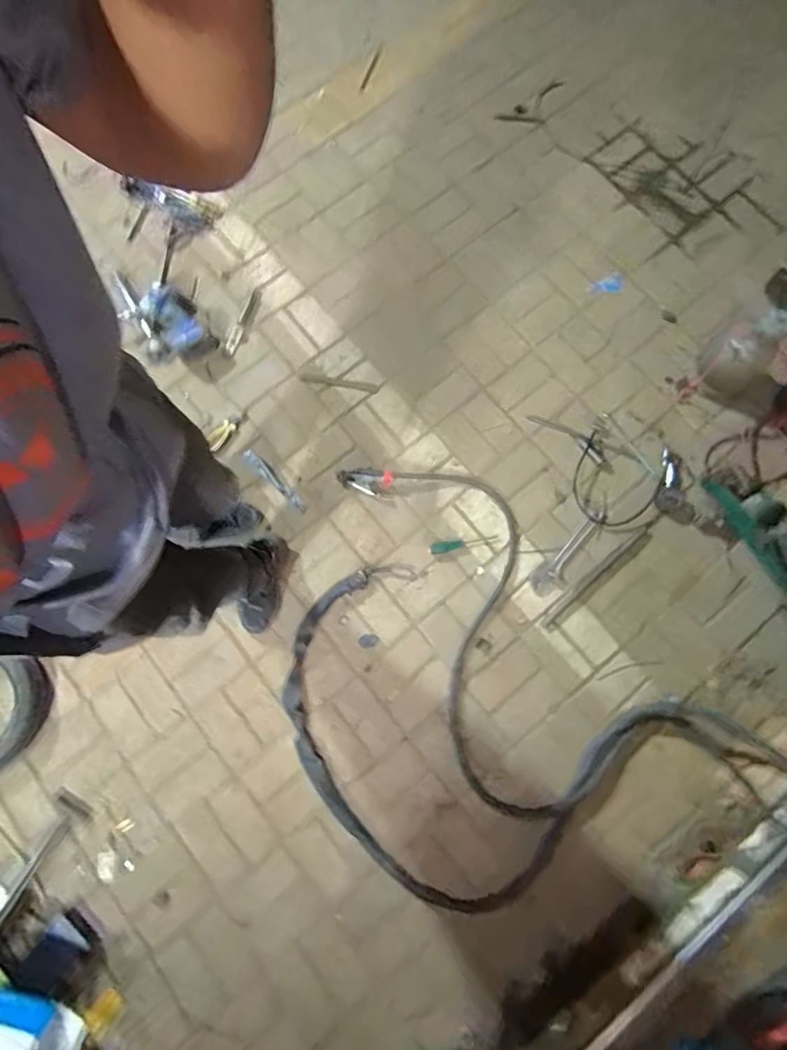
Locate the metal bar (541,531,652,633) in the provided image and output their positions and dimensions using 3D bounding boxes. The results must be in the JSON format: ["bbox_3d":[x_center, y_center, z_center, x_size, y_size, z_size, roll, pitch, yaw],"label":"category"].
[{"bbox_3d":[0.544,0.151,1.259,0.381,0.009,0.032,-40,80,-6],"label":"metal bar"}]

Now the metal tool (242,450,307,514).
[{"bbox_3d":[-0.329,-0.124,1.305,0.233,0.025,0.033,44,83,9],"label":"metal tool"}]

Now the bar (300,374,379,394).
[{"bbox_3d":[-0.155,-0.408,1.357,0.222,0.010,0.024,10,79,3],"label":"bar"}]

